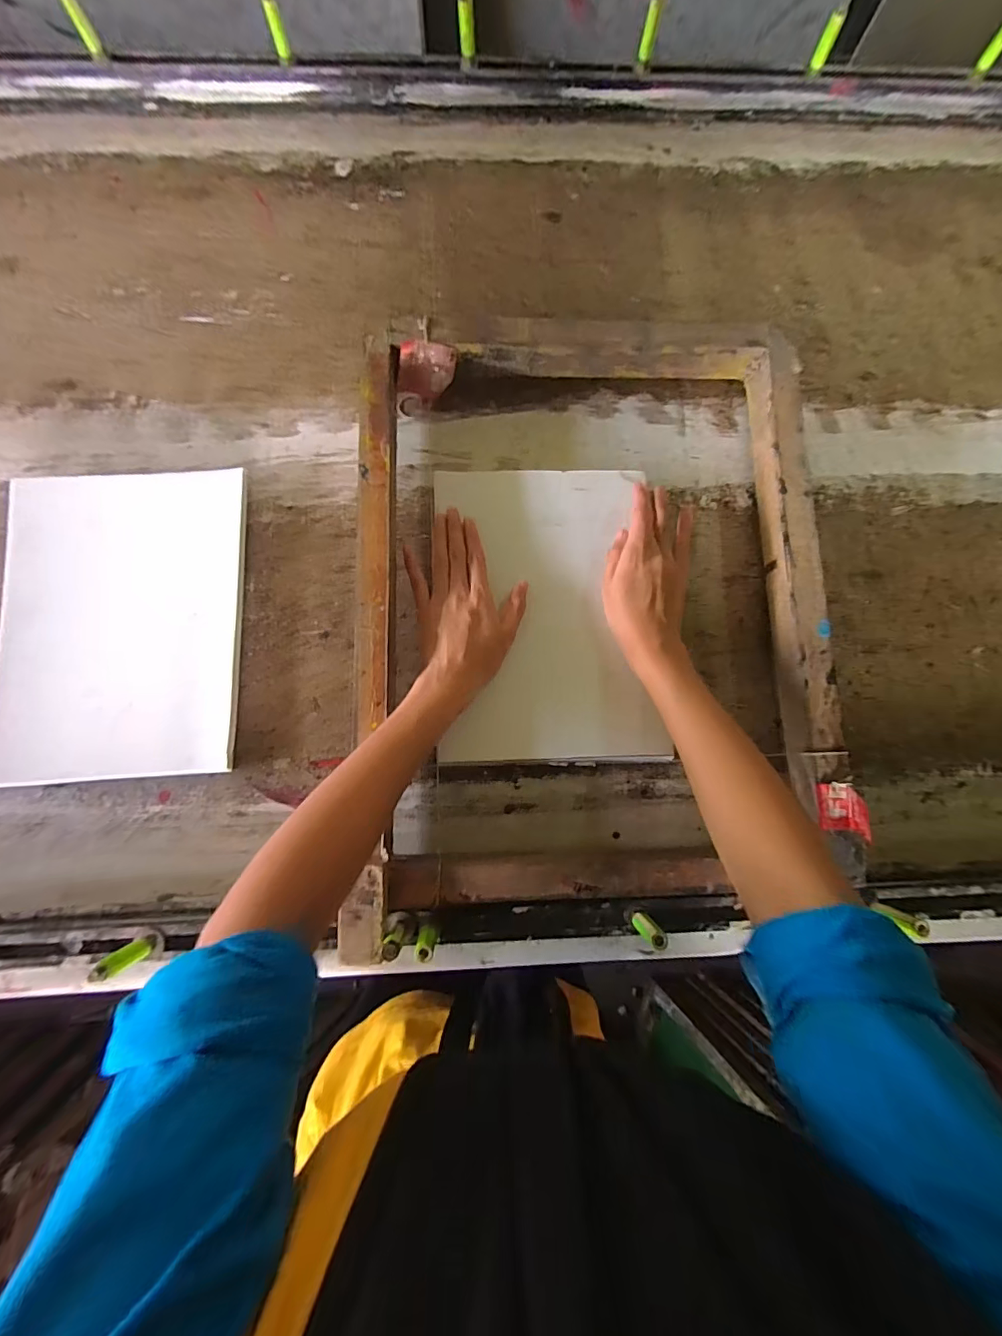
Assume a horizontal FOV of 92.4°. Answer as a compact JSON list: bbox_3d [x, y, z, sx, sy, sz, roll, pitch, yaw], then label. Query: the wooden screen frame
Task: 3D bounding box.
[{"bbox_3d":[0.081,-0.052,0.422,0.398,0.060,0.514,-1,81,-2],"label":"wooden screen frame"}]

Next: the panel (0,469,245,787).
[{"bbox_3d":[-0.334,-0.039,0.420,0.198,0.013,0.263,-1,83,-6],"label":"panel"}]

